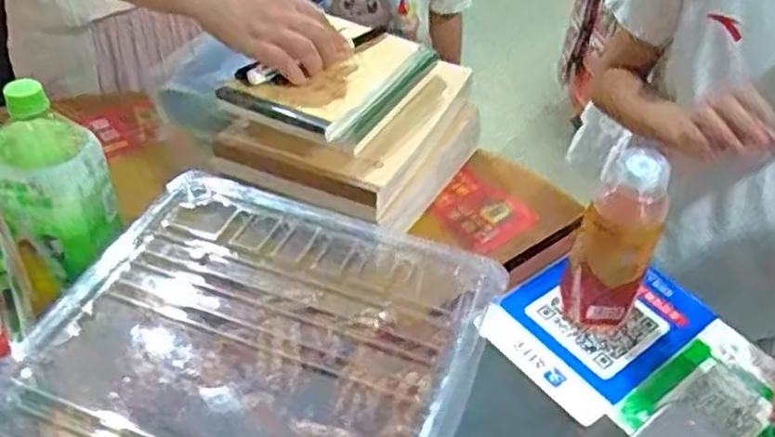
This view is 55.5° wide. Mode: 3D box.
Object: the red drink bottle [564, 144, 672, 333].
[{"bbox_3d":[0.209,0.030,0.687,0.068,0.184,0.055,22,46,17],"label":"red drink bottle"}]

